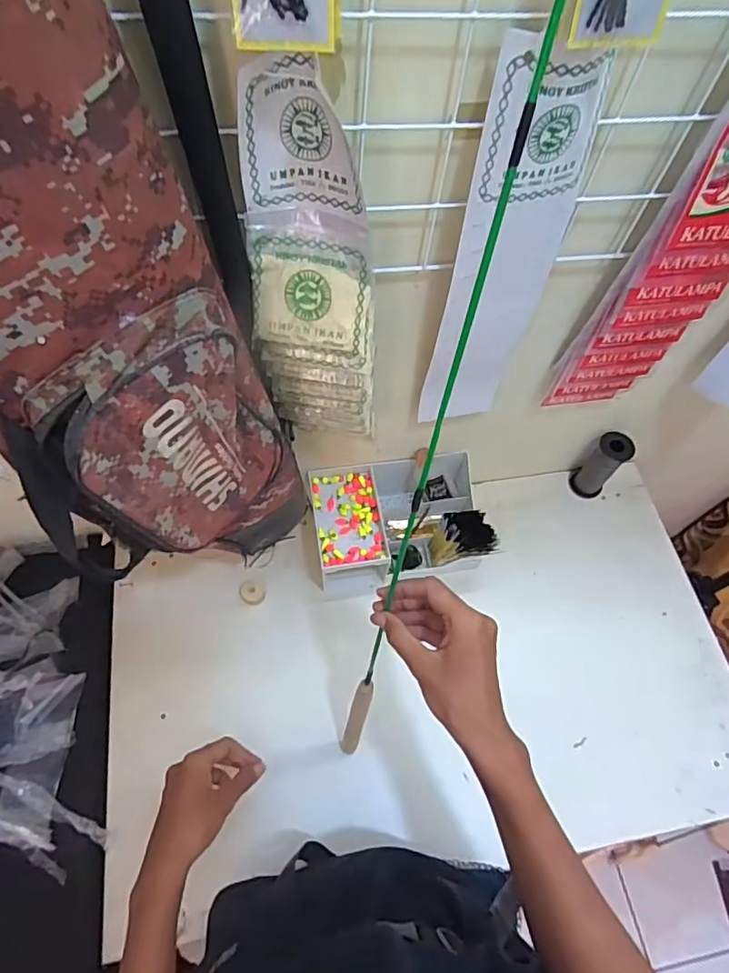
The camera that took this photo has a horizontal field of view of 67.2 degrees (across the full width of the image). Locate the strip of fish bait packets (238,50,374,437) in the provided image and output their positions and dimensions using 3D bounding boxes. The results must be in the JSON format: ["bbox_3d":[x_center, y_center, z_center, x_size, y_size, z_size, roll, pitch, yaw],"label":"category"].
[{"bbox_3d":[-0.037,-0.148,0.449,0.106,0.317,0.055,10,61,2],"label":"strip of fish bait packets"}]

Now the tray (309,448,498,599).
[{"bbox_3d":[0.045,0.045,0.775,0.232,0.105,0.165,-8,62,-8],"label":"tray"}]

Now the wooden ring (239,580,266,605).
[{"bbox_3d":[-0.155,0.146,0.759,0.035,0.013,0.034,2,61,-3],"label":"wooden ring"}]

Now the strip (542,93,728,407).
[{"bbox_3d":[0.290,-0.200,0.498,0.114,0.399,0.028,-4,62,-6],"label":"strip"}]

